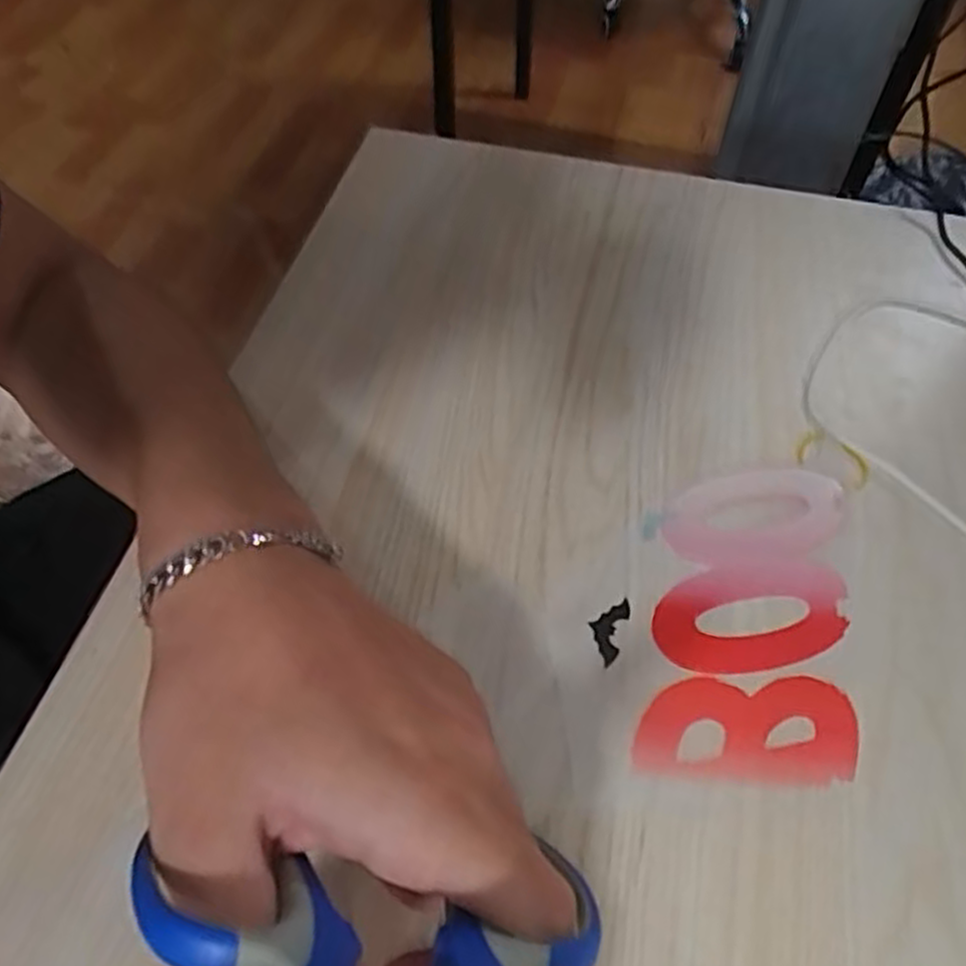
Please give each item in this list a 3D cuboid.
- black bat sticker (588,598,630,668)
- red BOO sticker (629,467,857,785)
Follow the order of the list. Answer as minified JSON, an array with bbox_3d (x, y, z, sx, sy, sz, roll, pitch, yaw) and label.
[{"bbox_3d":[0.050,0.060,0.321,0.013,0.004,0.029,19,57,11],"label":"black bat sticker"},{"bbox_3d":[0.112,0.052,0.326,0.078,0.004,0.142,12,57,7],"label":"red BOO sticker"}]

